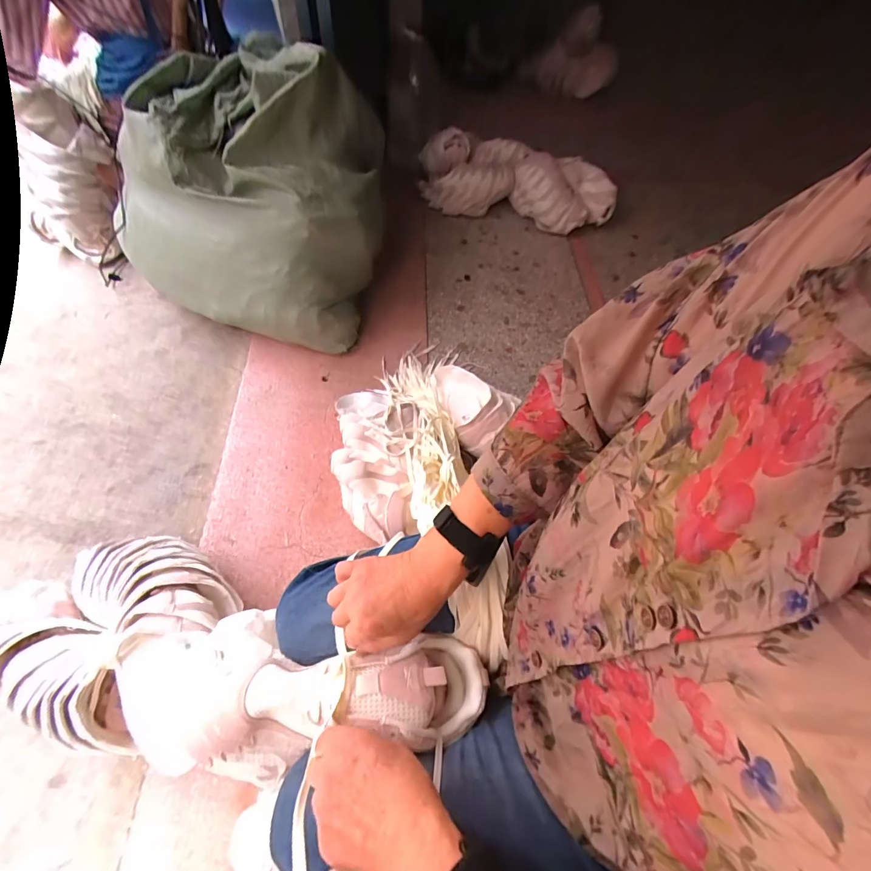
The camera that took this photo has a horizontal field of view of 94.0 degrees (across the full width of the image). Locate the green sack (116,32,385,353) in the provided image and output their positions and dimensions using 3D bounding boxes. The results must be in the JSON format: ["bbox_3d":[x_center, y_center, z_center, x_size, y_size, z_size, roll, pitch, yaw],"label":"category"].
[{"bbox_3d":[-0.444,-0.581,1.011,0.563,0.438,0.472,15,61,4],"label":"green sack"}]

